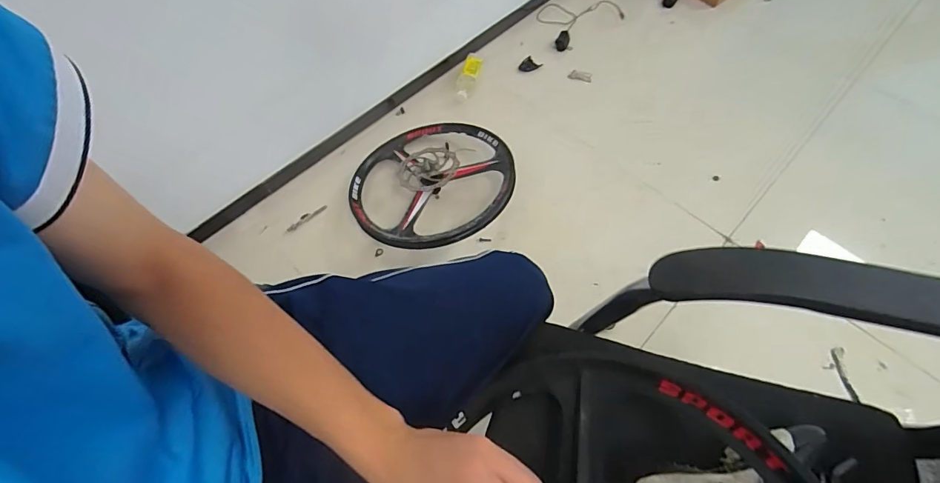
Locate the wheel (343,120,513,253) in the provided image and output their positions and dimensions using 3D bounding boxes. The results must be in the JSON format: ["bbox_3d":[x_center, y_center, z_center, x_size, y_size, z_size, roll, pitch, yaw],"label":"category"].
[{"bbox_3d":[-0.095,-0.144,1.109,0.386,0.120,0.404,24,65,12],"label":"wheel"}]

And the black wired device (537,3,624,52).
[{"bbox_3d":[0.346,-0.768,1.523,0.313,0.061,0.225,-38,68,-18],"label":"black wired device"}]

